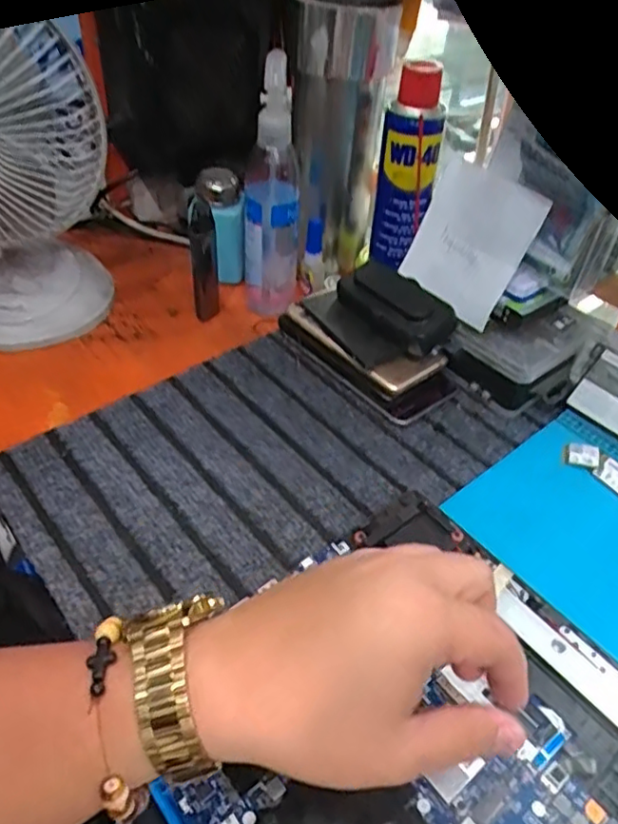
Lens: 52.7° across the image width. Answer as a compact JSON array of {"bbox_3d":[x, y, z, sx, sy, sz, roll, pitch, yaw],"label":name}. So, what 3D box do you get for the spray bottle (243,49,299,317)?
[{"bbox_3d":[-0.033,-0.192,0.565,0.052,0.213,0.048,2,43,-2],"label":"spray bottle"}]

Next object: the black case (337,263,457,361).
[{"bbox_3d":[0.071,-0.093,0.534,0.055,0.032,0.108,-21,49,-25],"label":"black case"}]

